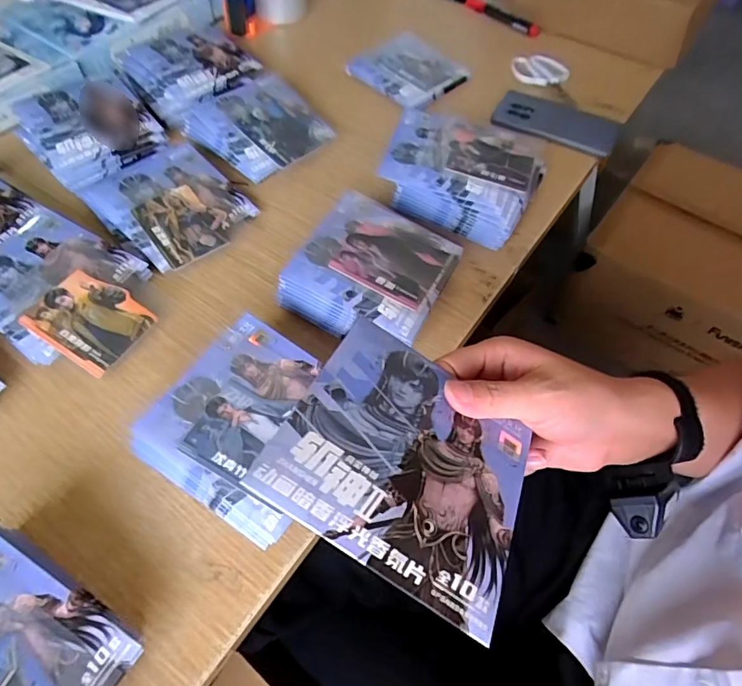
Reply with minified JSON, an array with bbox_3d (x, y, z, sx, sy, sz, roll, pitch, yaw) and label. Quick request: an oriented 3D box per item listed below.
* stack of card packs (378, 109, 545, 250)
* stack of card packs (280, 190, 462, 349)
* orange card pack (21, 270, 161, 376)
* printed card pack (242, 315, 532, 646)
[{"bbox_3d":[0.101,-0.192,0.570,0.169,0.065,0.134,24,59,13],"label":"stack of card packs"},{"bbox_3d":[0.002,-0.064,0.488,0.135,0.062,0.134,24,59,13],"label":"stack of card packs"},{"bbox_3d":[-0.262,-0.022,0.465,0.091,0.004,0.077,36,63,1],"label":"orange card pack"},{"bbox_3d":[0.022,0.057,0.260,0.126,0.004,0.129,34,44,-1],"label":"printed card pack"}]

